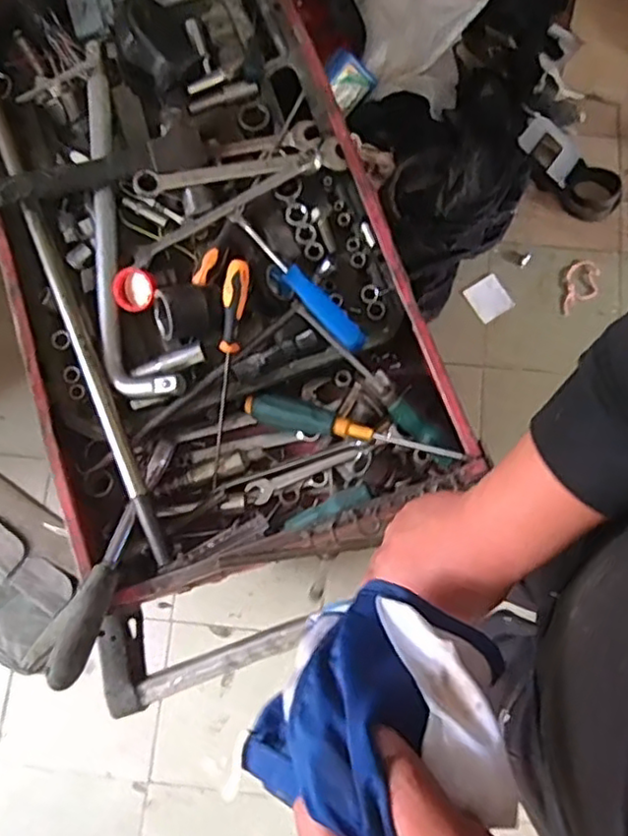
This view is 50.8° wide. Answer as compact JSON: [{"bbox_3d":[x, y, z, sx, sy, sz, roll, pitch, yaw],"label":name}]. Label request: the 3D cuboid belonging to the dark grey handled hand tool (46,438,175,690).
[{"bbox_3d":[-0.177,0.119,0.596,0.023,0.031,0.241,13,50,4],"label":"dark grey handled hand tool"}]

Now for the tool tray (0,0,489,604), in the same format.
[{"bbox_3d":[-0.131,-0.199,0.693,0.373,0.106,0.718,-19,79,-4],"label":"tool tray"}]

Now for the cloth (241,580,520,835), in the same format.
[{"bbox_3d":[0.039,0.166,0.391,0.148,0.125,0.117,7,77,3],"label":"cloth"}]

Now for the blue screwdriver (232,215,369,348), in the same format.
[{"bbox_3d":[-0.015,-0.137,0.651,0.030,0.031,0.184,-41,81,-8],"label":"blue screwdriver"}]

